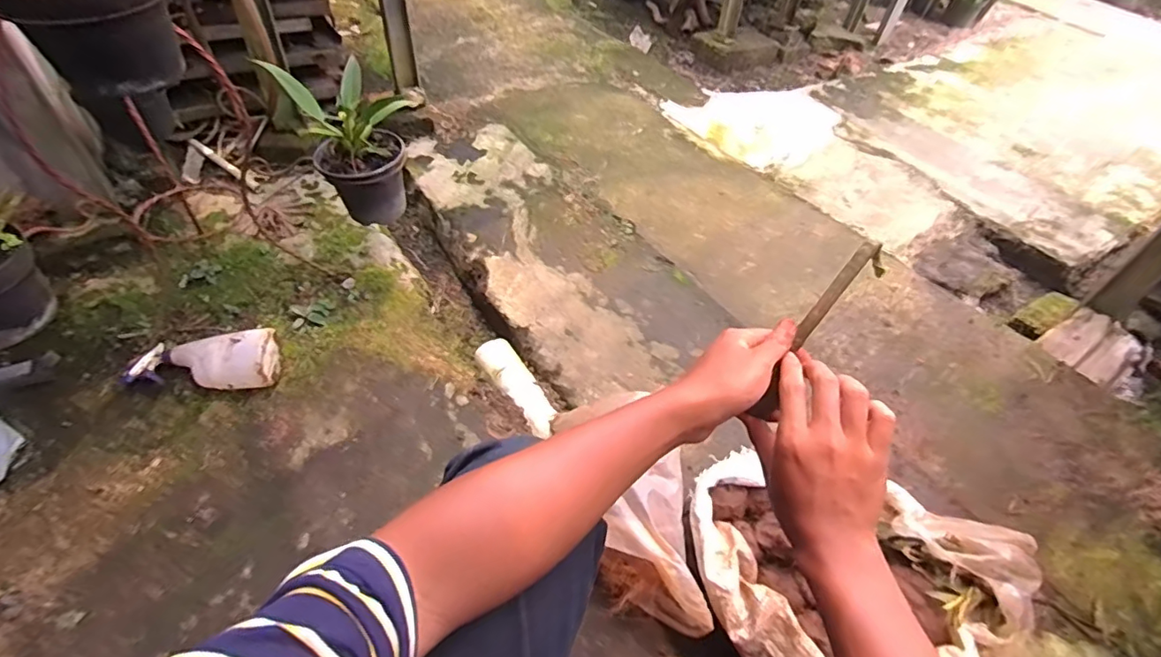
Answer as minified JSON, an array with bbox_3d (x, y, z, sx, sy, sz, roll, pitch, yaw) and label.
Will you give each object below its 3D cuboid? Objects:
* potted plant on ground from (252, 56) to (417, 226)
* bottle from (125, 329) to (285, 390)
[{"bbox_3d":[-0.424,-0.348,1.026,0.220,0.244,0.172,-17,52,-20],"label":"potted plant on ground"},{"bbox_3d":[-0.706,0.062,0.994,0.261,0.080,0.111,-3,49,-7],"label":"bottle"}]

